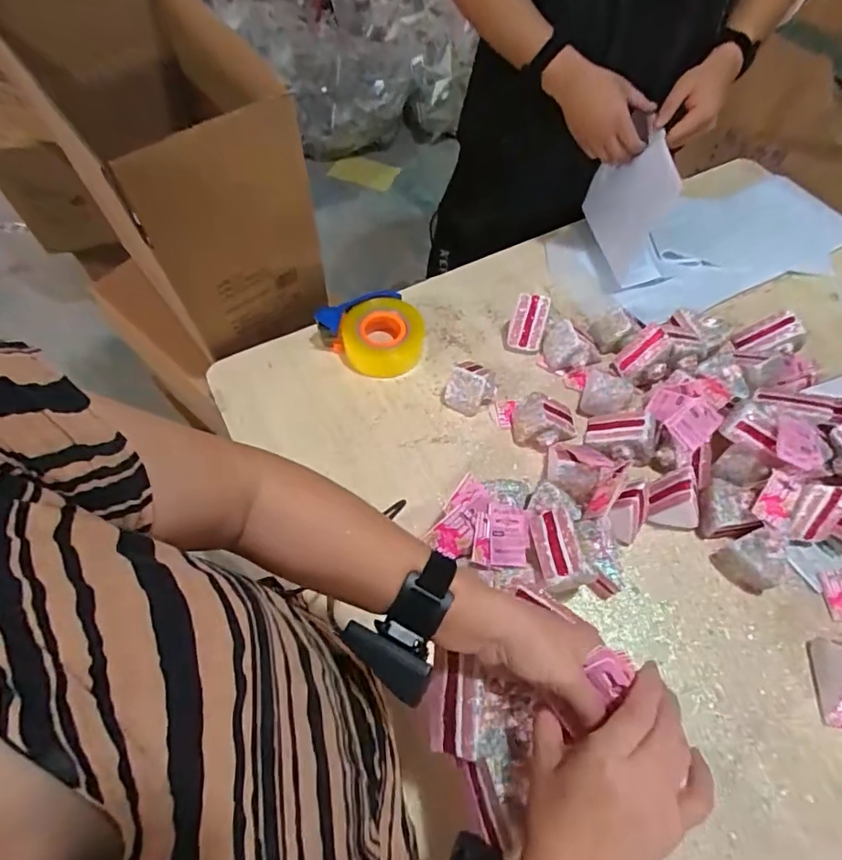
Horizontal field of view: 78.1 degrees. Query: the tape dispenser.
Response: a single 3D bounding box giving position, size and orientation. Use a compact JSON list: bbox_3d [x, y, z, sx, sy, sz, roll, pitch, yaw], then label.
[{"bbox_3d":[-0.076,-0.140,0.813,0.161,0.072,0.137,-13,61,-9],"label":"tape dispenser"}]

